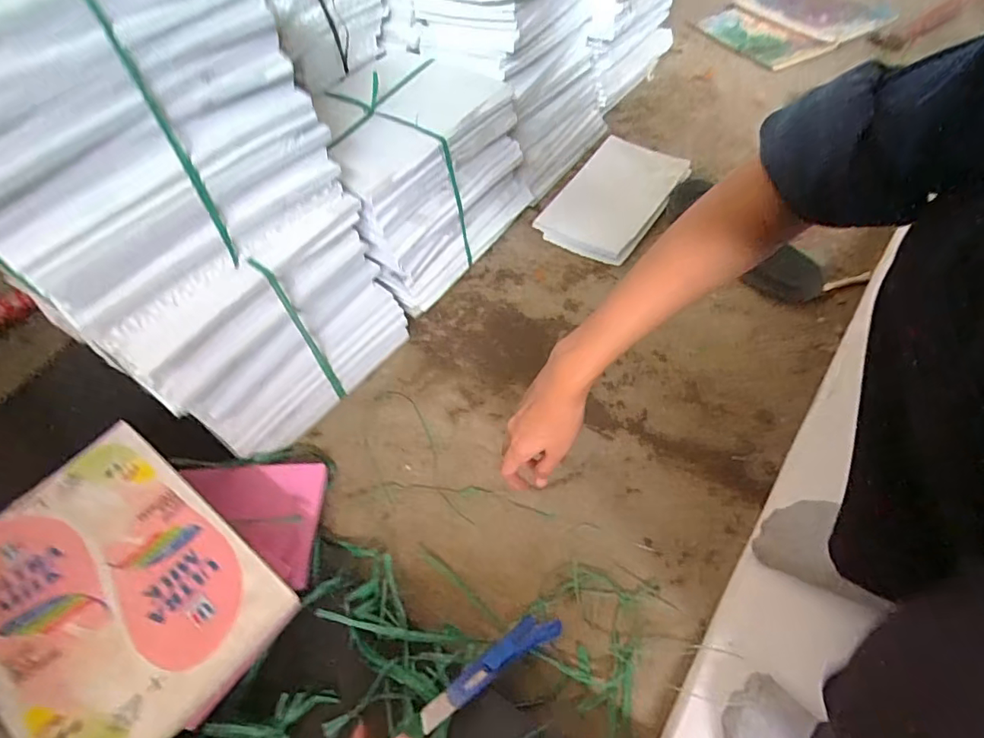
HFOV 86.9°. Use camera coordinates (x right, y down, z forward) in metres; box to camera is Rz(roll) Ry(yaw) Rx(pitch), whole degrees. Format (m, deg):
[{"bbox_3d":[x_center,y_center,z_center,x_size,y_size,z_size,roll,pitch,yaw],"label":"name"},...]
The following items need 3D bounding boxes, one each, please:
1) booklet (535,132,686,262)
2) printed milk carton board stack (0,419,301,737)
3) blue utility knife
[{"bbox_3d":[0.206,-0.292,0.868,0.160,0.030,0.281,28,61,14],"label":"booklet"},{"bbox_3d":[-0.334,0.188,0.452,0.278,0.023,0.192,32,63,23],"label":"printed milk carton board stack"},{"bbox_3d":[0.001,0.265,0.466,0.158,0.014,0.030,-14,49,-43],"label":"blue utility knife"}]

